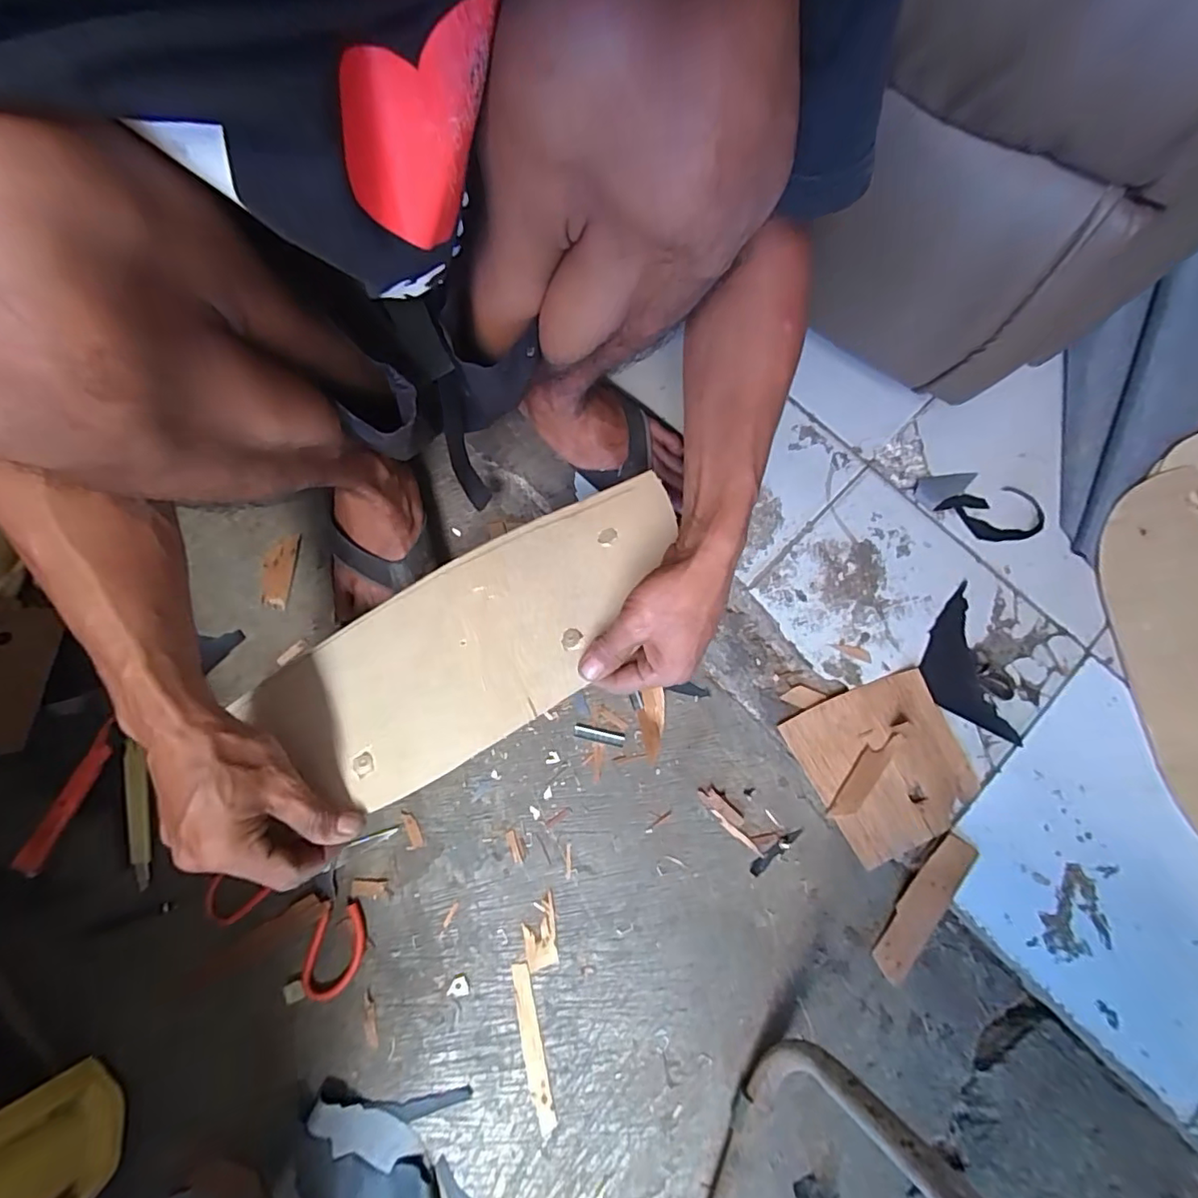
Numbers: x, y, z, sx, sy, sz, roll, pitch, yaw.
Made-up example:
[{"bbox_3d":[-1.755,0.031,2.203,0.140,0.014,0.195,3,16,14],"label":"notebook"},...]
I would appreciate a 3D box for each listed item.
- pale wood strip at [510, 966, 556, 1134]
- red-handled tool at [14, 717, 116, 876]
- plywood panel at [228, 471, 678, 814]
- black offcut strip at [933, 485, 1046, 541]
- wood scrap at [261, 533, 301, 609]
[{"bbox_3d":[-0.060,0.397,0.493,0.017,0.004,0.129,-13,77,-4],"label":"pale wood strip"},{"bbox_3d":[-0.482,0.180,0.509,0.018,0.019,0.142,23,76,4],"label":"red-handled tool"},{"bbox_3d":[-0.089,0.031,0.434,0.353,0.006,0.153,-28,62,-5],"label":"plywood panel"},{"bbox_3d":[0.433,-0.091,0.613,0.112,0.010,0.060,-11,77,-3],"label":"black offcut strip"},{"bbox_3d":[-0.338,-0.030,0.586,0.032,0.005,0.079,5,77,1],"label":"wood scrap"}]

